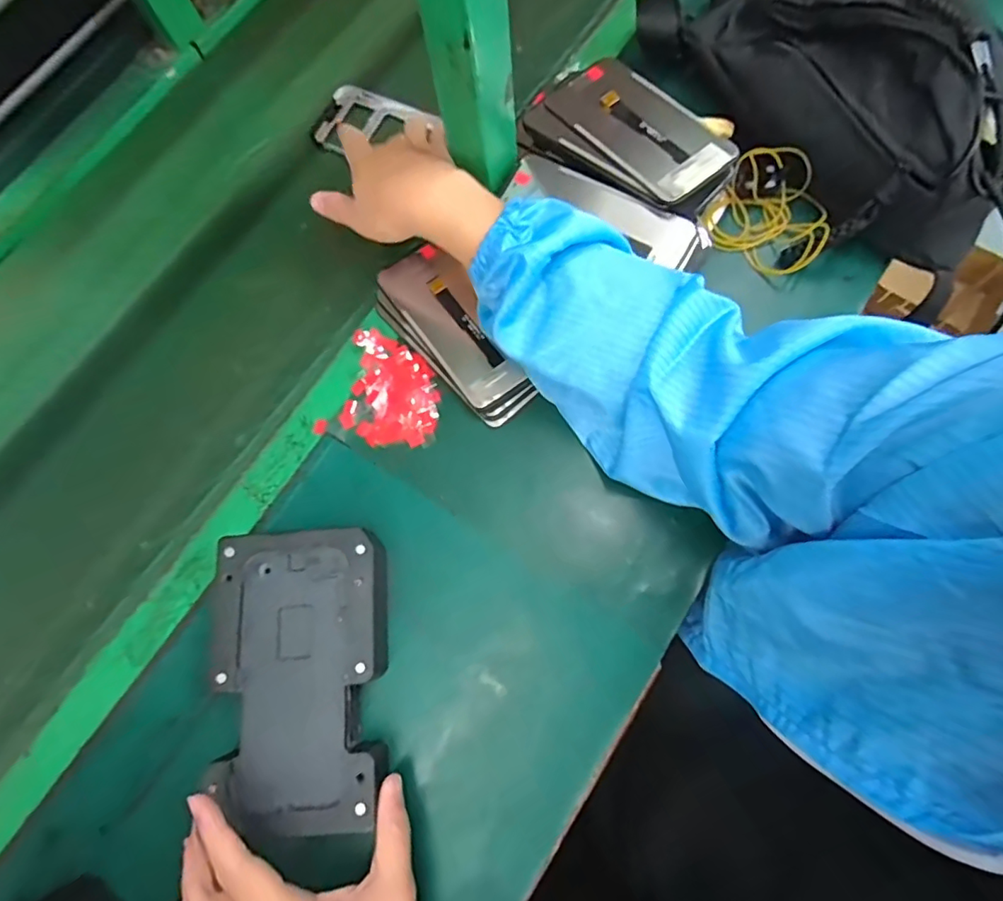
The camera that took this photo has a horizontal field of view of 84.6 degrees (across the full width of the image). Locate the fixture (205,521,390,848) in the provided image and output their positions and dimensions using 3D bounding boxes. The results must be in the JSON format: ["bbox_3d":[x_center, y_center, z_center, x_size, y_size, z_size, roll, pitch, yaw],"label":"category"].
[{"bbox_3d":[-0.137,0.154,0.379,0.113,0.038,0.191,-7,77,-2],"label":"fixture"}]

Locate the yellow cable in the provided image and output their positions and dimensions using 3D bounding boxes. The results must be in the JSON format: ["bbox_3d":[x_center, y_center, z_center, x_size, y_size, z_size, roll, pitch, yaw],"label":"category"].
[{"bbox_3d":[0.225,-0.199,0.458,0.092,0.039,0.087,34,78,6],"label":"yellow cable"}]

